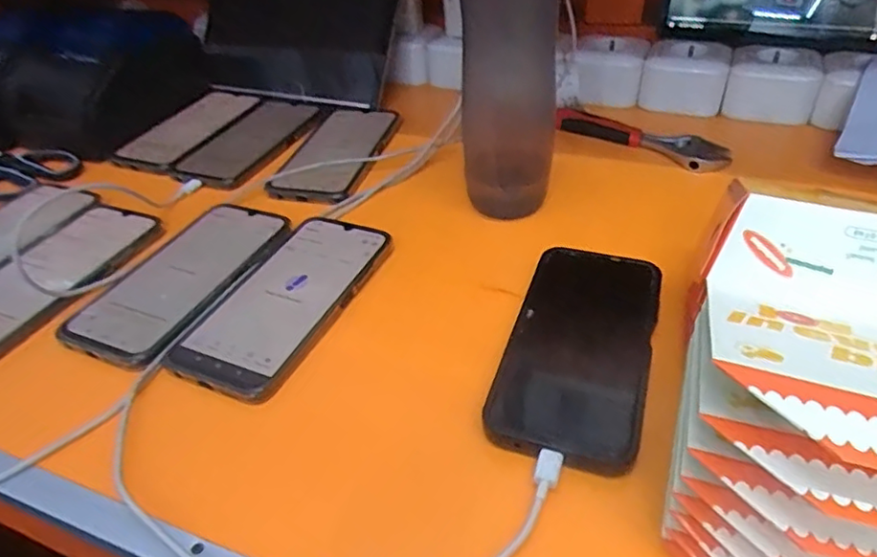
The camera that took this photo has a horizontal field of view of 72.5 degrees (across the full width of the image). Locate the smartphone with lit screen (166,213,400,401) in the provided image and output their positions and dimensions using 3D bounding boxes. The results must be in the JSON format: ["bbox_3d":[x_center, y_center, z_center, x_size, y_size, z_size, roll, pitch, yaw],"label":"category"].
[{"bbox_3d":[-0.102,0.012,0.413,0.079,0.015,0.169,13,43,22],"label":"smartphone with lit screen"}]

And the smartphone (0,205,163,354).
[{"bbox_3d":[-0.289,-0.005,0.444,0.083,0.013,0.170,14,43,21],"label":"smartphone"}]

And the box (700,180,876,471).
[{"bbox_3d":[0.166,0.020,0.244,0.103,0.046,0.151,15,32,24],"label":"box"}]

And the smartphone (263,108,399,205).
[{"bbox_3d":[-0.099,-0.123,0.575,0.079,0.015,0.158,8,41,14],"label":"smartphone"}]

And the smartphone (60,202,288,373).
[{"bbox_3d":[-0.185,-0.005,0.437,0.080,0.009,0.169,12,43,22],"label":"smartphone"}]

